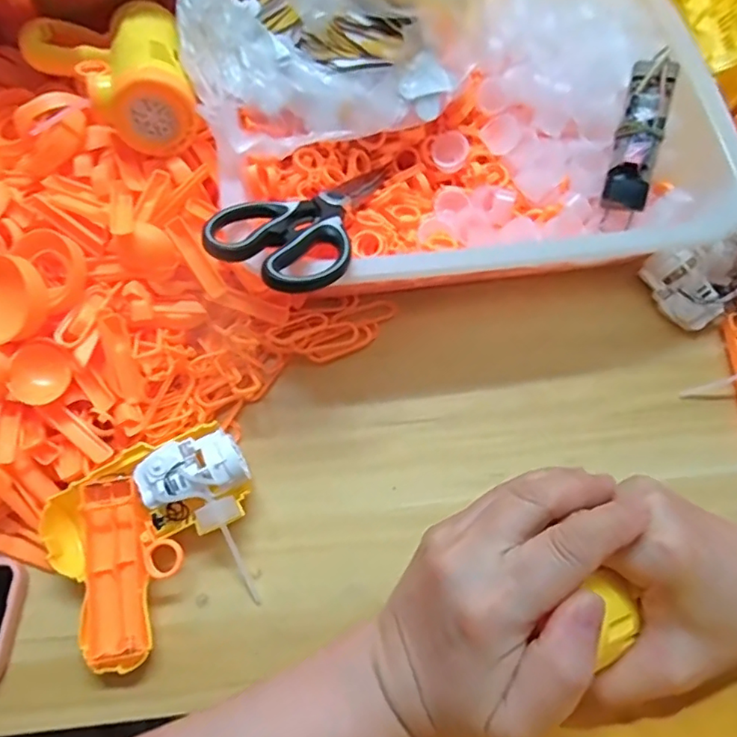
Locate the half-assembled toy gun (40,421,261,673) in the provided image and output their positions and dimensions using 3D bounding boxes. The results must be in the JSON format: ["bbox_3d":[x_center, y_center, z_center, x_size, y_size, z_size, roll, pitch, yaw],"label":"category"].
[{"bbox_3d":[-0.135,0.110,0.359,0.134,0.041,0.117,-29,71,-10],"label":"half-assembled toy gun"}]

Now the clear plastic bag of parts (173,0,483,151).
[{"bbox_3d":[-0.032,-0.260,0.386,0.210,0.104,0.159,-23,70,-8],"label":"clear plastic bag of parts"}]

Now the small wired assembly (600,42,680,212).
[{"bbox_3d":[0.203,-0.178,0.406,0.030,0.018,0.117,14,91,6],"label":"small wired assembly"}]

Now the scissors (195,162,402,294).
[{"bbox_3d":[-0.028,-0.111,0.386,0.078,0.018,0.199,26,40,10],"label":"scissors"}]

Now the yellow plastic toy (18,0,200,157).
[{"bbox_3d":[-0.192,-0.218,0.400,0.112,0.054,0.135,-17,70,-6],"label":"yellow plastic toy"}]

